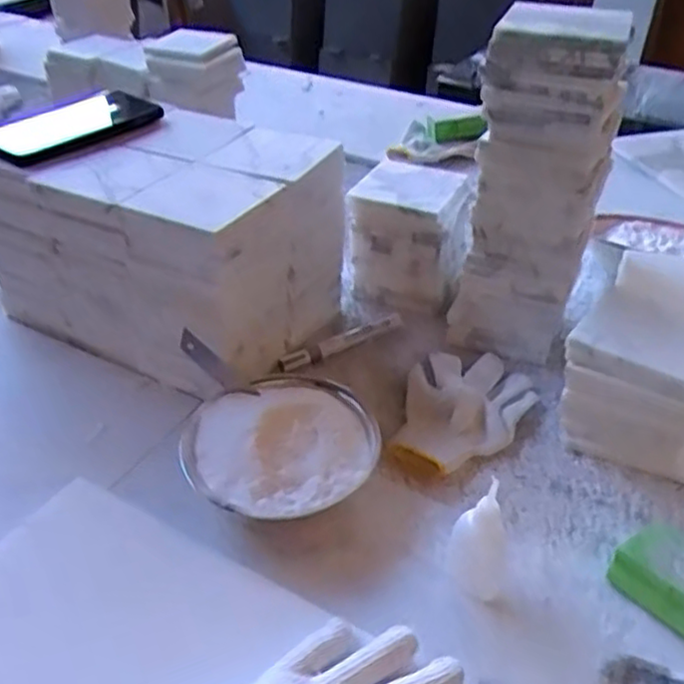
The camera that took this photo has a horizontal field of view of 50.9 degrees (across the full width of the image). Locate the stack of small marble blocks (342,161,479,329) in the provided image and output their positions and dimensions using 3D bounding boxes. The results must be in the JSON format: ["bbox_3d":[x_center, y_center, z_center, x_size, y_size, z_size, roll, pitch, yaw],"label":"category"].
[{"bbox_3d":[0.073,-0.108,0.788,0.120,0.135,0.120,14,40,14],"label":"stack of small marble blocks"}]

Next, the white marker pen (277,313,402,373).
[{"bbox_3d":[0.001,0.000,0.724,0.142,0.012,0.020,-21,44,-26],"label":"white marker pen"}]

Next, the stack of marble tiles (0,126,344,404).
[{"bbox_3d":[-0.176,-0.110,0.720,0.305,0.178,0.218,22,43,22],"label":"stack of marble tiles"}]

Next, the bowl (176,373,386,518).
[{"bbox_3d":[-0.048,0.085,0.566,0.137,0.046,0.142,2,39,-1],"label":"bowl"}]

